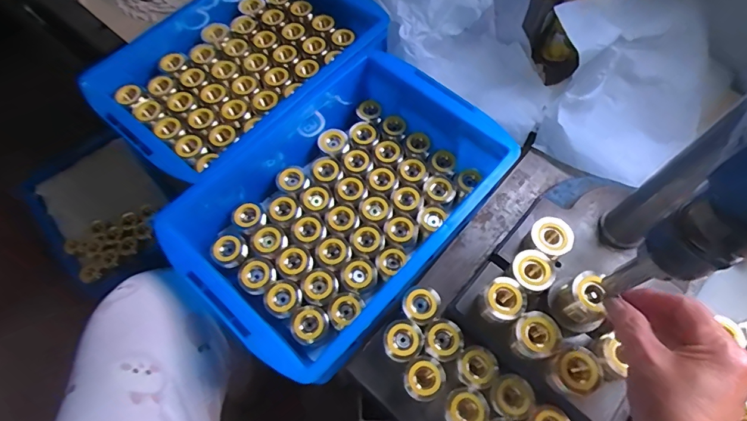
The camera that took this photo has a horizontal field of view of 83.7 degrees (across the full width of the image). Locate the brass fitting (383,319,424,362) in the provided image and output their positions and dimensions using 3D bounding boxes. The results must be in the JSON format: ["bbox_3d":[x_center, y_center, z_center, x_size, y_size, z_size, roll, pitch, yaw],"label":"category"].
[{"bbox_3d":[0.030,0.139,0.440,0.040,0.040,0.038,-1,64,2],"label":"brass fitting"}]

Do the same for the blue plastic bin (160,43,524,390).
[{"bbox_3d":[-0.025,-0.018,0.492,0.244,0.101,0.367,41,72,19],"label":"blue plastic bin"}]

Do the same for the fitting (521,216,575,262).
[{"bbox_3d":[0.180,0.035,0.436,0.041,0.039,0.044,-1,64,2],"label":"fitting"}]

